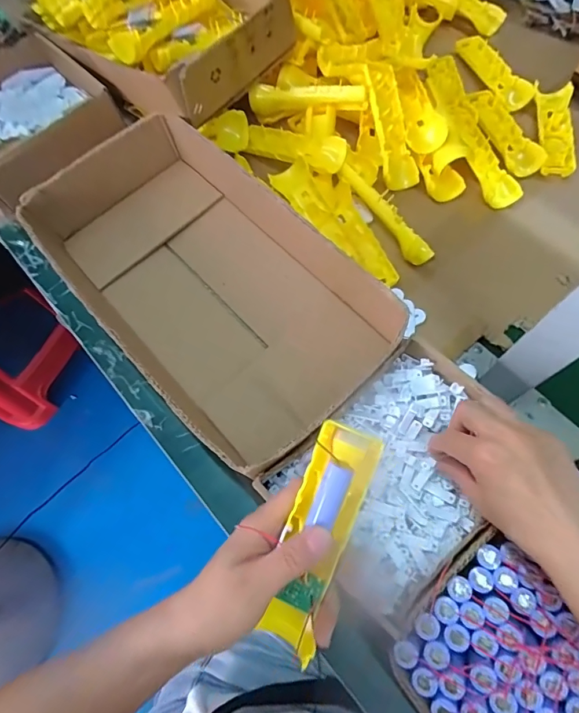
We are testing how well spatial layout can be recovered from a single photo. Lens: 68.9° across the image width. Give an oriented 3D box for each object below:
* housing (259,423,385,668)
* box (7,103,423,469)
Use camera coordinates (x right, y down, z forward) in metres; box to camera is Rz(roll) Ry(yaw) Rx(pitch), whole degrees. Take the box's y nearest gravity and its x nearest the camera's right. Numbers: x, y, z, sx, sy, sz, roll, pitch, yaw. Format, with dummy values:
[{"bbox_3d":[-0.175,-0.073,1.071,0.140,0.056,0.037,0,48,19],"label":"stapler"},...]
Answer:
[{"bbox_3d":[0.020,0.122,0.283,0.044,0.019,0.151,17,87,10],"label":"housing"},{"bbox_3d":[-0.100,-0.092,0.482,0.235,0.092,0.430,-37,69,-14],"label":"box"}]

